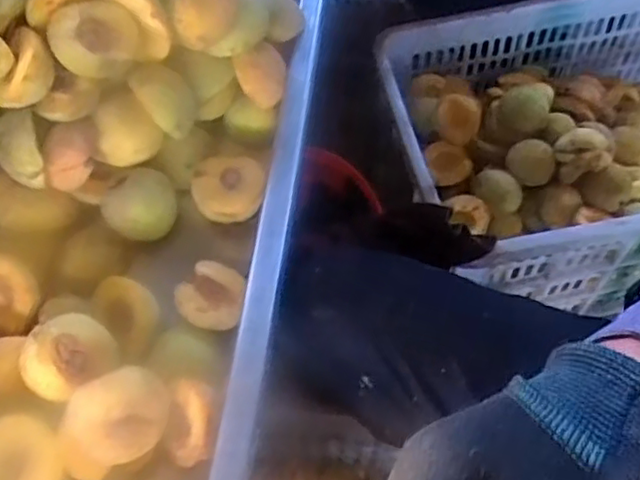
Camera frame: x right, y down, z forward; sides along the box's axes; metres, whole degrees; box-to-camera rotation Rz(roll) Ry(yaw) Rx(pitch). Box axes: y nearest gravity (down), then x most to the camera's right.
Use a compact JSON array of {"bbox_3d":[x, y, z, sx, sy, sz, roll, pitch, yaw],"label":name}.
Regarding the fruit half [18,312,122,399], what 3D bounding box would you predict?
[{"bbox_3d":[-0.169,0.077,0.435,0.059,0.026,0.049,-34,63,-17],"label":"fruit half"}]

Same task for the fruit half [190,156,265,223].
[{"bbox_3d":[-0.074,-0.042,0.527,0.057,0.024,0.049,5,59,5],"label":"fruit half"}]

